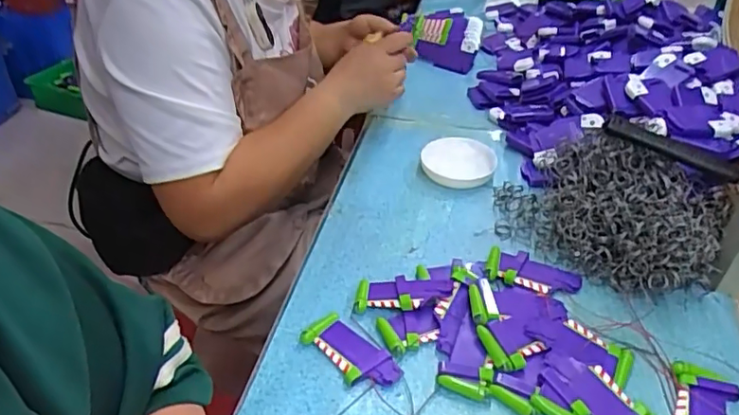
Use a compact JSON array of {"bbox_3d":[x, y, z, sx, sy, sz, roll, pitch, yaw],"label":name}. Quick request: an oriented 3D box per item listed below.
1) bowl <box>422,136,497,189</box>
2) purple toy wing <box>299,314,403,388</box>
[{"bbox_3d":[0.112,-0.058,0.715,0.089,0.021,0.096,2,38,-2],"label":"bowl"},{"bbox_3d":[-0.016,0.125,0.487,0.043,0.011,0.091,-28,48,-33],"label":"purple toy wing"}]

